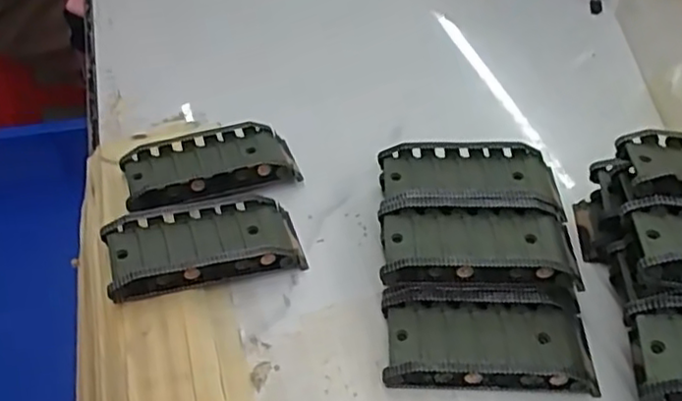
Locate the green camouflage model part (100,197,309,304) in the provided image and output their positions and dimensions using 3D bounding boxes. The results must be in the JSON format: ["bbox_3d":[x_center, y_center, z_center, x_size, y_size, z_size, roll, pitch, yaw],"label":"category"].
[{"bbox_3d":[-0.070,0.022,0.340,0.095,0.026,0.044,-13,48,-13],"label":"green camouflage model part"}]

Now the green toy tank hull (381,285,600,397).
[{"bbox_3d":[0.070,0.065,0.309,0.096,0.021,0.048,0,46,-1],"label":"green toy tank hull"}]

